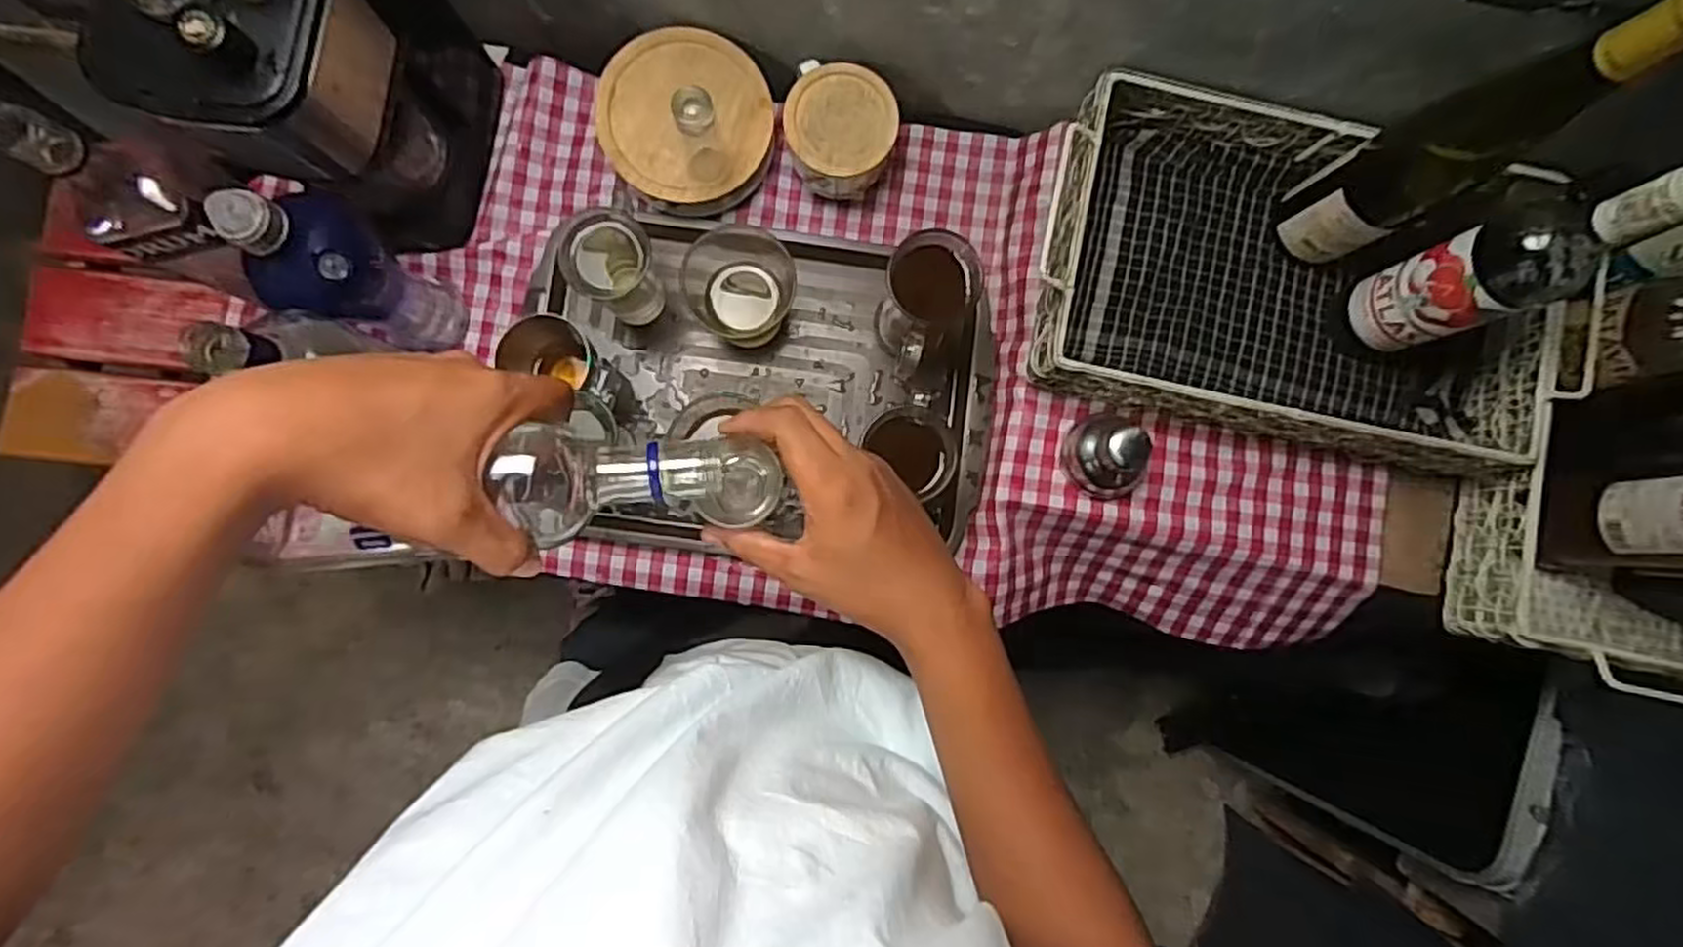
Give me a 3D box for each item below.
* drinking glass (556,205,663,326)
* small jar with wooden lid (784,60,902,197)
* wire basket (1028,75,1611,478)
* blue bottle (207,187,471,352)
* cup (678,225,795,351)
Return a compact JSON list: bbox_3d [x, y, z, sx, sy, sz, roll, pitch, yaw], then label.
[{"bbox_3d":[-0.194,-0.174,0.663,0.065,0.106,0.068,0,86,-3],"label":"drinking glass"},{"bbox_3d":[-0.001,-0.307,0.695,0.094,0.073,0.099,0,86,-3],"label":"small jar with wooden lid"},{"bbox_3d":[0.392,-0.162,0.651,0.432,0.084,0.252,12,85,-2],"label":"wire basket"},{"bbox_3d":[-0.373,-0.148,0.589,0.061,0.246,0.081,26,85,-1],"label":"blue bottle"},{"bbox_3d":[-0.089,-0.164,0.681,0.094,0.090,0.081,3,86,-3],"label":"cup"}]

